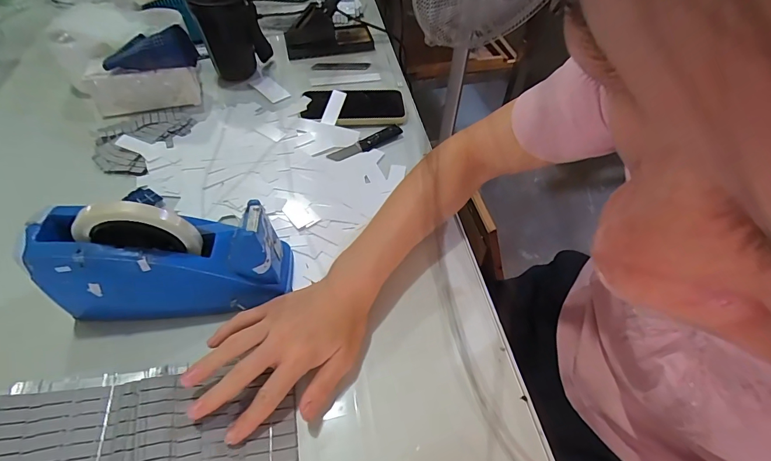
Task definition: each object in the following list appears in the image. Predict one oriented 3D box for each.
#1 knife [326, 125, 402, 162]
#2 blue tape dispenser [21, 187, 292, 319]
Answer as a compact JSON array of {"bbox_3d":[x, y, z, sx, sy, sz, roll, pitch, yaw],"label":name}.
[{"bbox_3d":[-0.027,-0.126,0.560,0.118,0.007,0.022,-30,58,-22],"label":"knife"},{"bbox_3d":[-0.203,0.021,0.365,0.201,0.127,0.063,-5,53,-4],"label":"blue tape dispenser"}]

